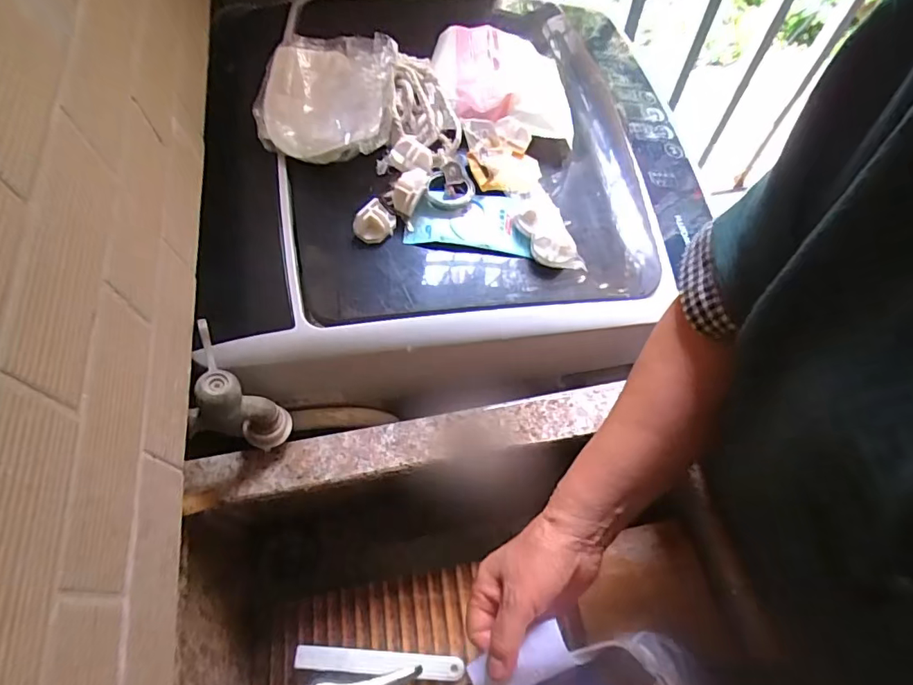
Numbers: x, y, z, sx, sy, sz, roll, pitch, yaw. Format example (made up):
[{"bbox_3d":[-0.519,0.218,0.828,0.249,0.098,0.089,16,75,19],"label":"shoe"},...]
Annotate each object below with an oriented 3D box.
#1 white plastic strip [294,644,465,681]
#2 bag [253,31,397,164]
[{"bbox_3d":[-0.076,0.309,0.497,0.163,0.005,0.021,0,56,8],"label":"white plastic strip"},{"bbox_3d":[-0.114,-0.223,0.469,0.149,0.074,0.116,21,65,11],"label":"bag"}]

